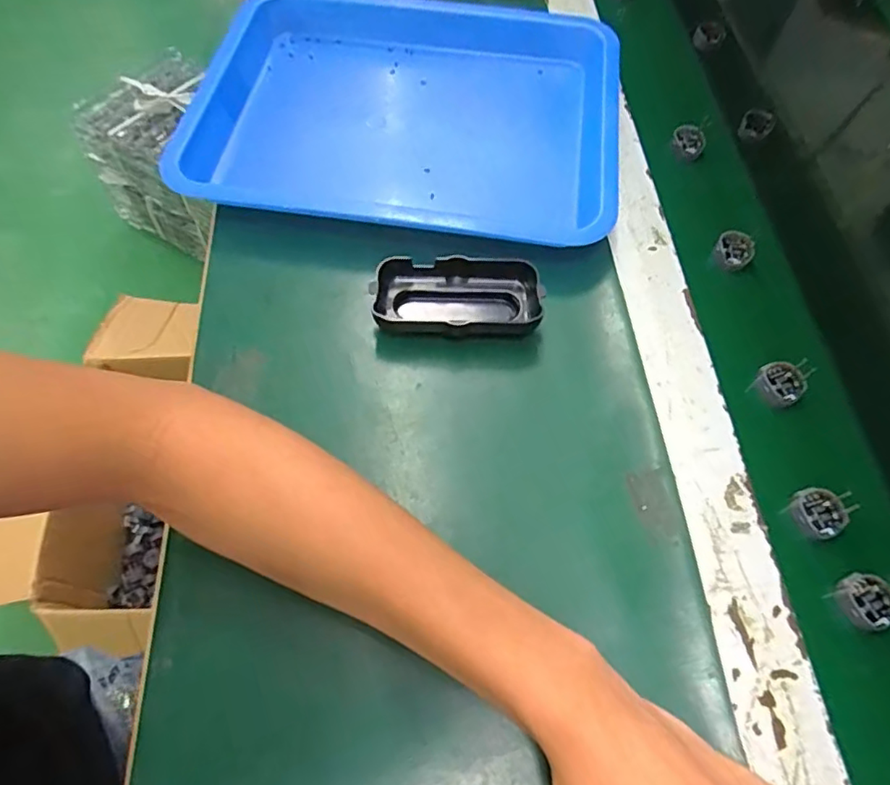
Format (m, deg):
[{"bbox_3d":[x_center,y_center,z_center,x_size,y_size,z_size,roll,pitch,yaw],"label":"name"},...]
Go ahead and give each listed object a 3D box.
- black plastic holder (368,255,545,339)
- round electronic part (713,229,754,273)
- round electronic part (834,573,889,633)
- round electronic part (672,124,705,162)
[{"bbox_3d":[0.008,-0.063,0.389,0.109,0.024,0.055,-1,62,-2],"label":"black plastic holder"},{"bbox_3d":[0.217,-0.107,0.434,0.026,0.013,0.027,1,62,-1],"label":"round electronic part"},{"bbox_3d":[0.233,0.116,0.319,0.029,0.008,0.028,1,62,-1],"label":"round electronic part"},{"bbox_3d":[0.206,-0.212,0.488,0.026,0.014,0.027,1,62,-1],"label":"round electronic part"}]

